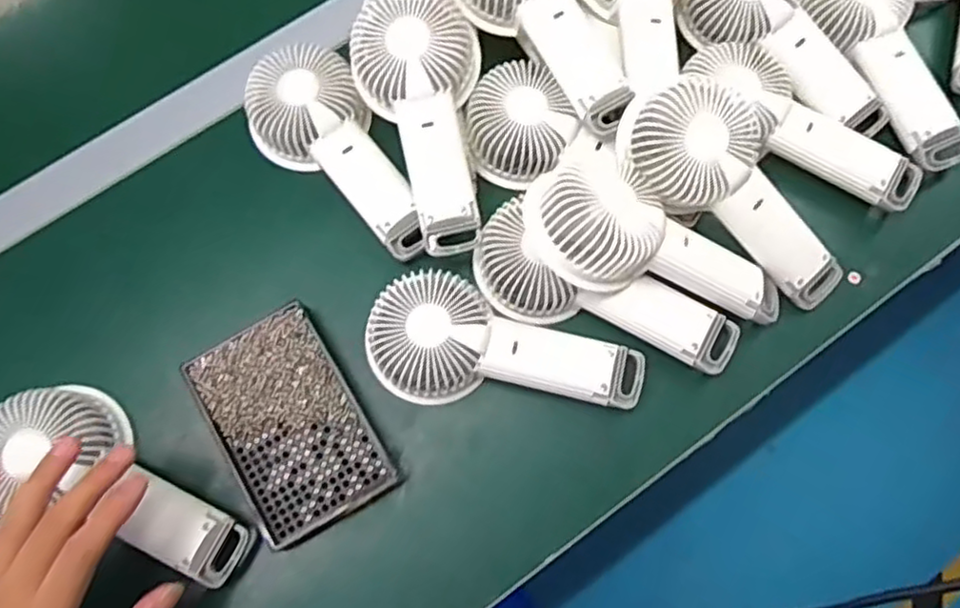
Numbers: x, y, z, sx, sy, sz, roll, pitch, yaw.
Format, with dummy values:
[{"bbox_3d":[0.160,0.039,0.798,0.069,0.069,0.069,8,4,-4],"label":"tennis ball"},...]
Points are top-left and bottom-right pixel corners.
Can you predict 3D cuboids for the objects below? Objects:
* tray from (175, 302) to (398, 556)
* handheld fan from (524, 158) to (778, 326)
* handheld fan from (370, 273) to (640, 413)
[{"bbox_3d":[-0.124,0.079,0.444,0.089,0.031,0.136,-30,77,-7],"label":"tray"},{"bbox_3d":[0.117,-0.040,0.438,0.180,0.034,0.085,20,76,-12],"label":"handheld fan"},{"bbox_3d":[0.016,0.036,0.443,0.177,0.033,0.081,17,76,5],"label":"handheld fan"}]

